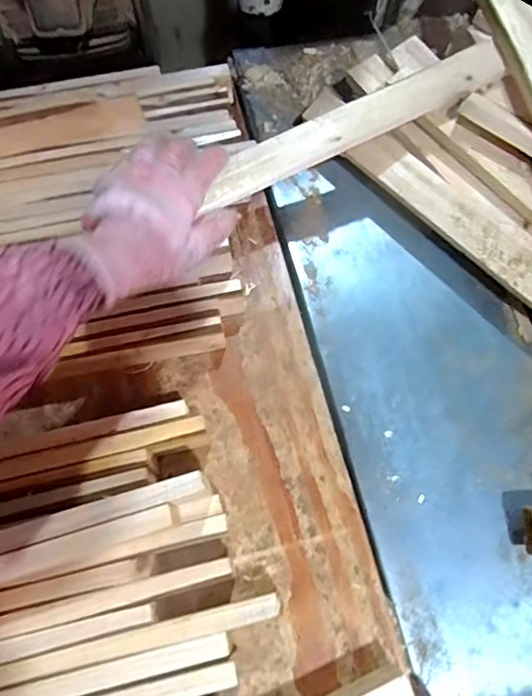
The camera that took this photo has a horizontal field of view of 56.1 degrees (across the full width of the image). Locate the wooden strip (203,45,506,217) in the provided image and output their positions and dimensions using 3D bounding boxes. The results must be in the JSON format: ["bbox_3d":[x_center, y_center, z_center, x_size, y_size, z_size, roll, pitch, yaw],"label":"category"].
[{"bbox_3d":[0.087,-0.220,0.491,0.318,0.019,0.041,-27,72,-5],"label":"wooden strip"}]

